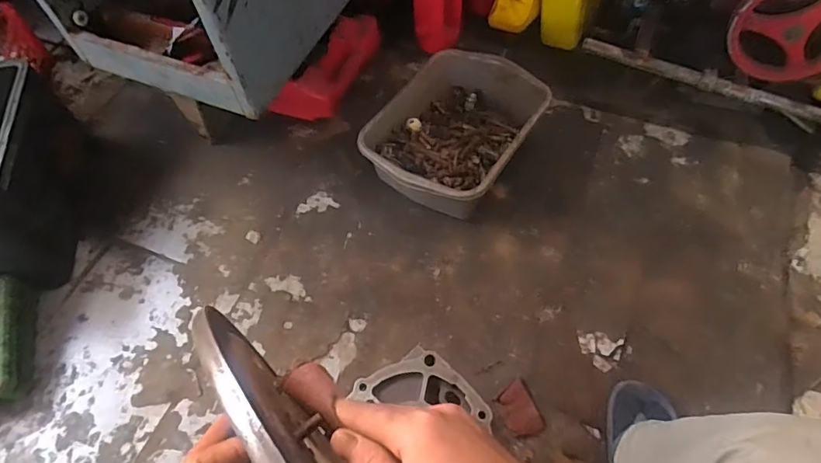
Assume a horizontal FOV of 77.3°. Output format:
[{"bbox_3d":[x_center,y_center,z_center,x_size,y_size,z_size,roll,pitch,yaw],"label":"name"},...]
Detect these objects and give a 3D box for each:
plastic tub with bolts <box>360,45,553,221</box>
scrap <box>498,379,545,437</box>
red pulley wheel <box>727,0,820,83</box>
[{"bbox_3d":[0.087,-0.183,1.000,0.262,0.120,0.344,33,65,19],"label":"plastic tub with bolts"},{"bbox_3d":[0.169,0.275,0.793,0.055,0.005,0.078,-20,58,-13],"label":"scrap"},{"bbox_3d":[0.650,-0.339,0.874,0.184,0.185,0.052,-3,31,36],"label":"red pulley wheel"}]

